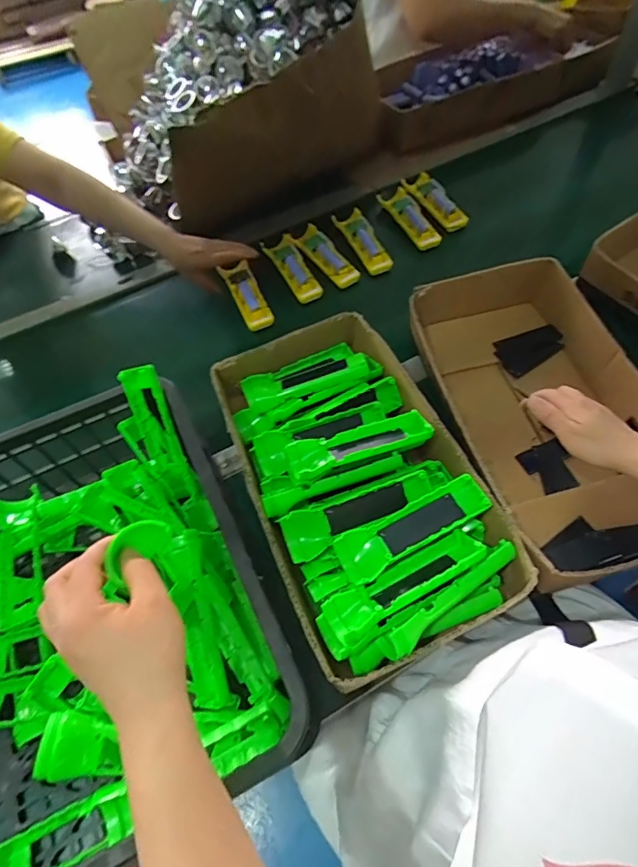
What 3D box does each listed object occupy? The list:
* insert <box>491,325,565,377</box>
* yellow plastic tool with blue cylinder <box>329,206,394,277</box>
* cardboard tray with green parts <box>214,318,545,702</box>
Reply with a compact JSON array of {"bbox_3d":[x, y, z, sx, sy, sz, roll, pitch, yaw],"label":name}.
[{"bbox_3d":[0.294,-0.123,0.668,0.100,0.012,0.062,-33,61,-16],"label":"insert"},{"bbox_3d":[0.078,-0.344,0.826,0.045,0.021,0.157,-21,58,-9],"label":"yellow plastic tool with blue cylinder"},{"bbox_3d":[0.038,0.041,0.545,0.228,0.089,0.404,-21,58,-9],"label":"cardboard tray with green parts"}]

